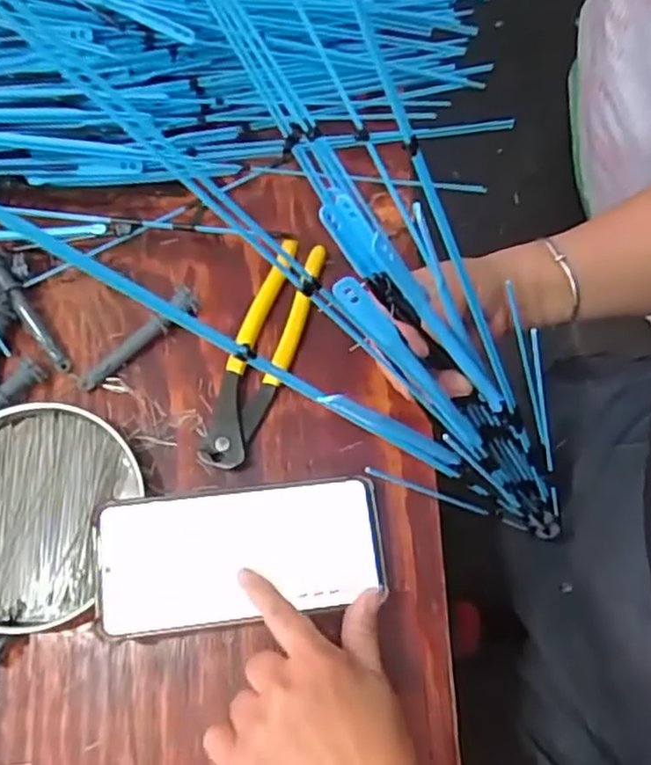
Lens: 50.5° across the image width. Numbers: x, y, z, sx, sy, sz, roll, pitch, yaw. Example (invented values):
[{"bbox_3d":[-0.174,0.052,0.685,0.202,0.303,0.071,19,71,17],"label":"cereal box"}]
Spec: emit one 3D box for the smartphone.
[{"bbox_3d":[-0.048,0.097,0.400,0.164,0.009,0.074,-7,70,-10],"label":"smartphone"}]

